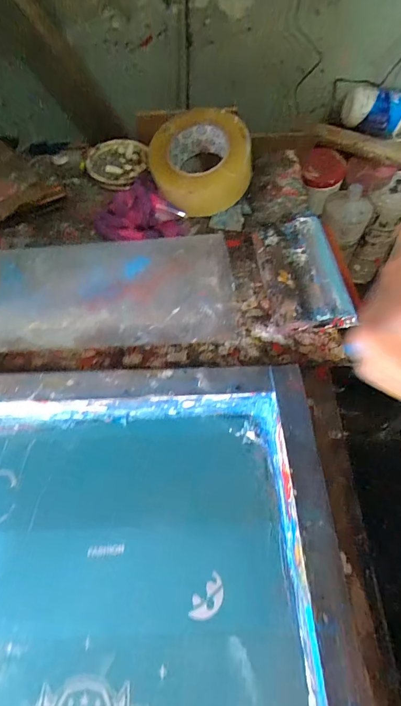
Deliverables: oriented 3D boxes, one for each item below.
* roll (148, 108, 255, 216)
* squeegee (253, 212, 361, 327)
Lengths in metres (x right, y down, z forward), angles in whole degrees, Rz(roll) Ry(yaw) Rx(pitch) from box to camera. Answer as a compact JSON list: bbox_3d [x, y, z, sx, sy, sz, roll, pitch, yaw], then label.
[{"bbox_3d":[0.004,-0.260,0.510,0.125,0.077,0.122,1,59,-1],"label":"roll"},{"bbox_3d":[0.121,-0.095,0.467,0.093,0.039,0.154,-6,60,-5],"label":"squeegee"}]

